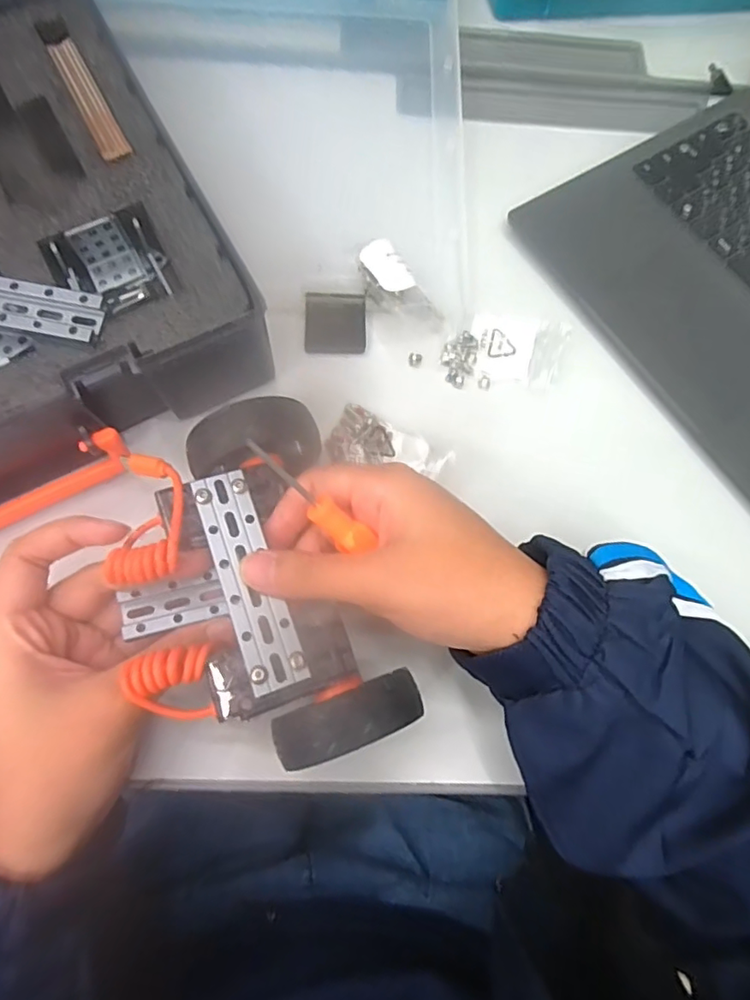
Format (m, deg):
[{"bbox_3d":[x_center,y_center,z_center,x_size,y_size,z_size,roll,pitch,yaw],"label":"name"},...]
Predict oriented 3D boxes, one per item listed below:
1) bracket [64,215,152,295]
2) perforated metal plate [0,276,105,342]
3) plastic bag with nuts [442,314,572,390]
[{"bbox_3d":[-0.132,-0.121,0.275,0.026,0.025,0.023,-29,75,-12],"label":"bracket"},{"bbox_3d":[-0.156,-0.087,0.252,0.062,0.011,0.024,10,71,0],"label":"perforated metal plate"},{"bbox_3d":[0.080,-0.094,0.340,0.071,0.014,0.051,6,71,-1],"label":"plastic bag with nuts"}]

